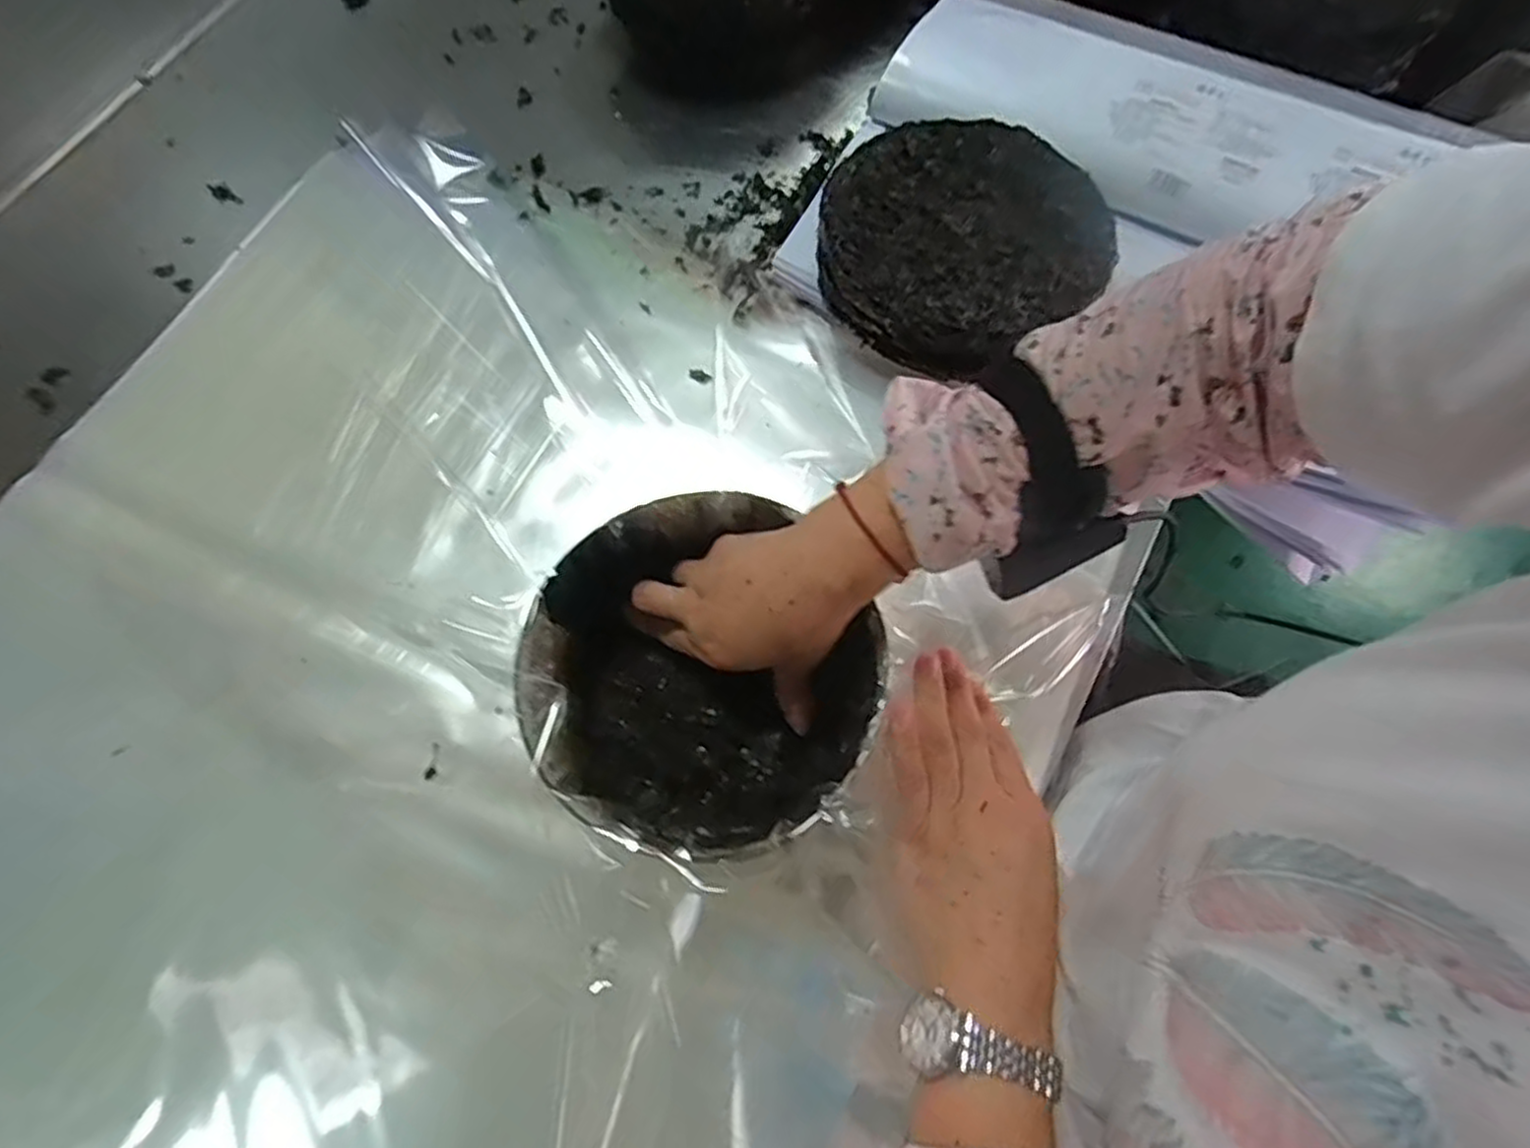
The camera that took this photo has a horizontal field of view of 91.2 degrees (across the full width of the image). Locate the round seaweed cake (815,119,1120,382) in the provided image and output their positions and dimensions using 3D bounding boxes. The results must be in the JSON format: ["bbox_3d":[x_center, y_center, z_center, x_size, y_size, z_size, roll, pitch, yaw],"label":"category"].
[{"bbox_3d":[0.143,-0.242,0.545,0.194,0.039,0.202,-1,70,2],"label":"round seaweed cake"}]

